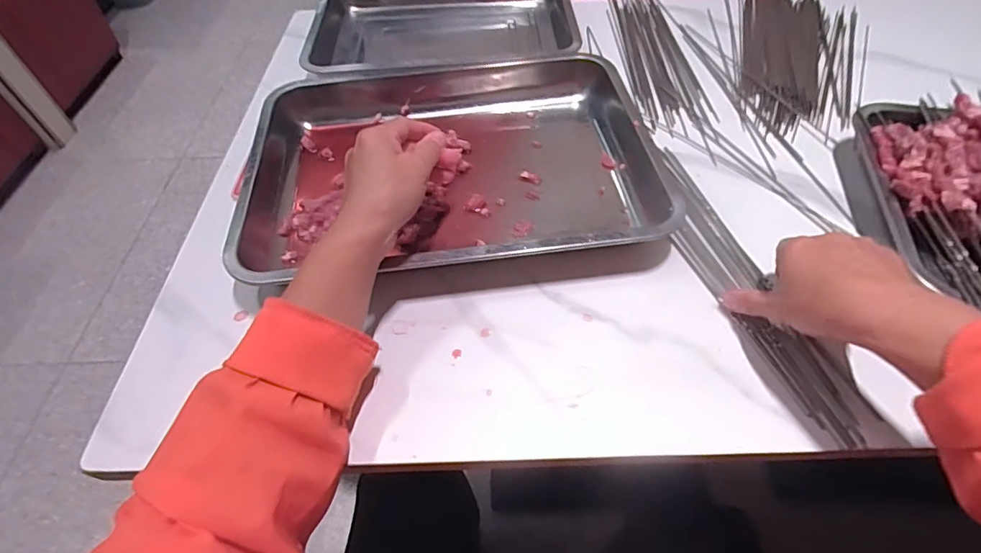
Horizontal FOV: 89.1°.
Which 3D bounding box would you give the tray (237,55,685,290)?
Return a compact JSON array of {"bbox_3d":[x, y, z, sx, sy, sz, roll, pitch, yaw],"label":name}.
[{"bbox_3d":[-0.043,-0.133,0.524,0.391,0.049,0.333,-7,53,-4],"label":"tray"}]

